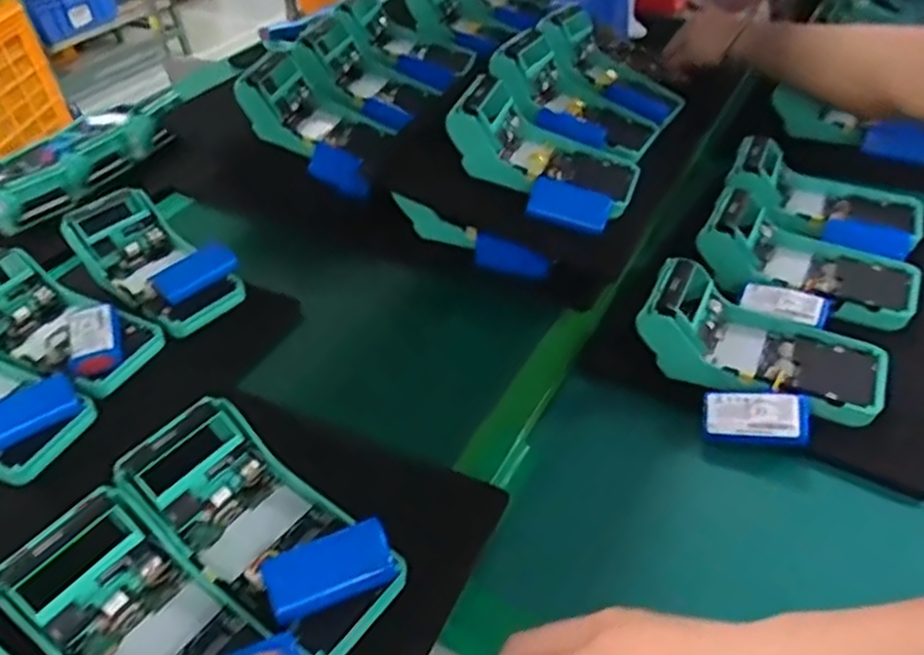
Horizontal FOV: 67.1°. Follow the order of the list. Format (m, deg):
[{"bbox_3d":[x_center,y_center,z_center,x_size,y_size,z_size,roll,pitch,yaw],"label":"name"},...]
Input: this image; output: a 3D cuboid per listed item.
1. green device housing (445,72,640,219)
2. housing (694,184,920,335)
[{"bbox_3d":[0.078,-0.161,0.618,0.155,0.080,0.115,22,41,25],"label":"green device housing"},{"bbox_3d":[0.289,-0.059,0.580,0.170,0.061,0.087,17,39,20],"label":"housing"}]

